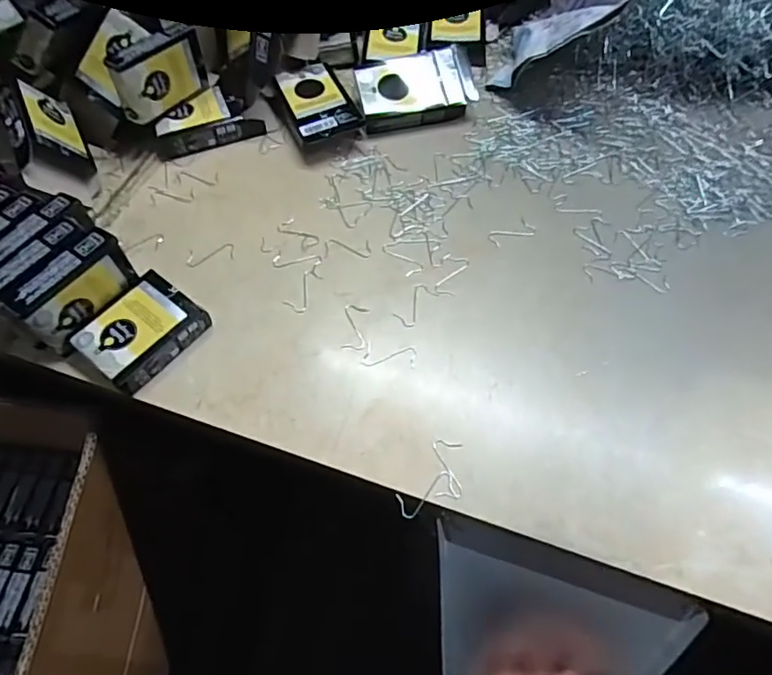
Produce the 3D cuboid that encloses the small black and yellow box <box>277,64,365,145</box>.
[{"bbox_3d":[-0.058,-0.198,0.475,0.056,0.023,0.084,-21,61,-9],"label":"small black and yellow box"}]

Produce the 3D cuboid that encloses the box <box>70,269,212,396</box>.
[{"bbox_3d":[-0.161,-0.004,0.367,0.056,0.024,0.071,31,66,19],"label":"box"}]

